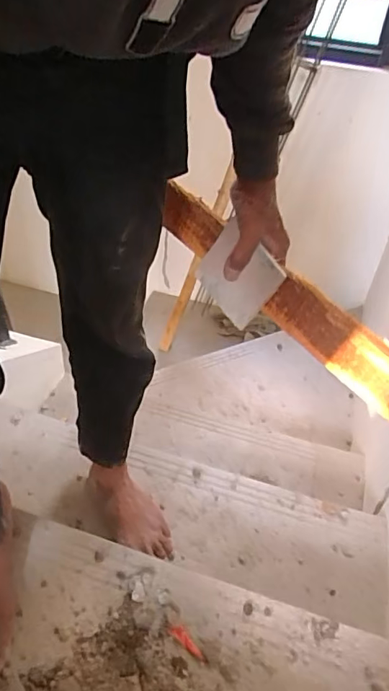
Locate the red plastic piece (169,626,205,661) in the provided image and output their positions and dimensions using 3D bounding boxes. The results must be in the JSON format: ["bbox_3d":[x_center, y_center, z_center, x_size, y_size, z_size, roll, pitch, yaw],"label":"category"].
[{"bbox_3d":[-0.008,0.359,0.601,0.053,0.004,0.015,30,46,26],"label":"red plastic piece"}]

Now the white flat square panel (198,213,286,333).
[{"bbox_3d":[0.051,-0.087,0.614,0.005,0.086,0.110,3,41,-51],"label":"white flat square panel"}]

